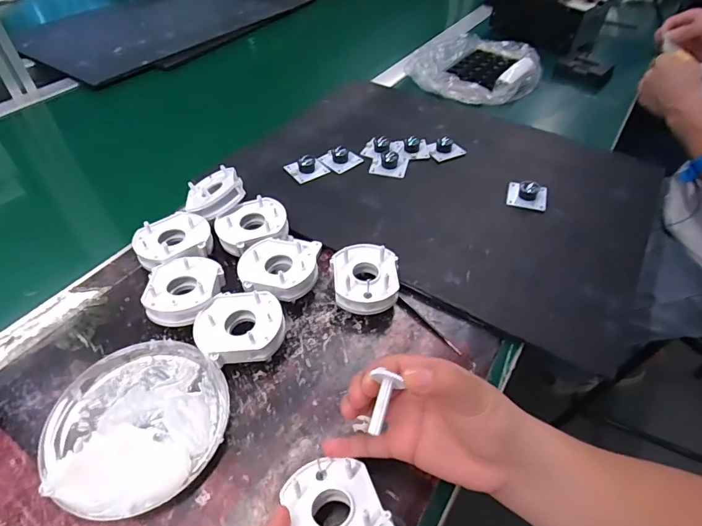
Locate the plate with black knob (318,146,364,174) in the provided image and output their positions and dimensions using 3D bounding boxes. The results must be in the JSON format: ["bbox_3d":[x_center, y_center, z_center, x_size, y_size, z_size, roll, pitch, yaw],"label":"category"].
[{"bbox_3d":[-0.013,-0.136,0.544,0.044,0.018,0.039,-34,56,-28],"label":"plate with black knob"}]

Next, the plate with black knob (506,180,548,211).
[{"bbox_3d":[0.207,-0.082,0.496,0.043,0.023,0.039,14,48,12],"label":"plate with black knob"}]

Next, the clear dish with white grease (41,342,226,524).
[{"bbox_3d":[-0.160,0.114,0.315,0.127,0.025,0.125,0,47,0],"label":"clear dish with white grease"}]

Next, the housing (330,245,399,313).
[{"bbox_3d":[0.013,0.015,0.398,0.061,0.031,0.064,1,47,0],"label":"housing"}]

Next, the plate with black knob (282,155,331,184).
[{"bbox_3d":[-0.055,-0.122,0.528,0.044,0.018,0.039,-27,53,-24],"label":"plate with black knob"}]

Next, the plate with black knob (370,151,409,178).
[{"bbox_3d":[0.049,-0.131,0.539,0.044,0.016,0.049,11,48,10],"label":"plate with black knob"}]

